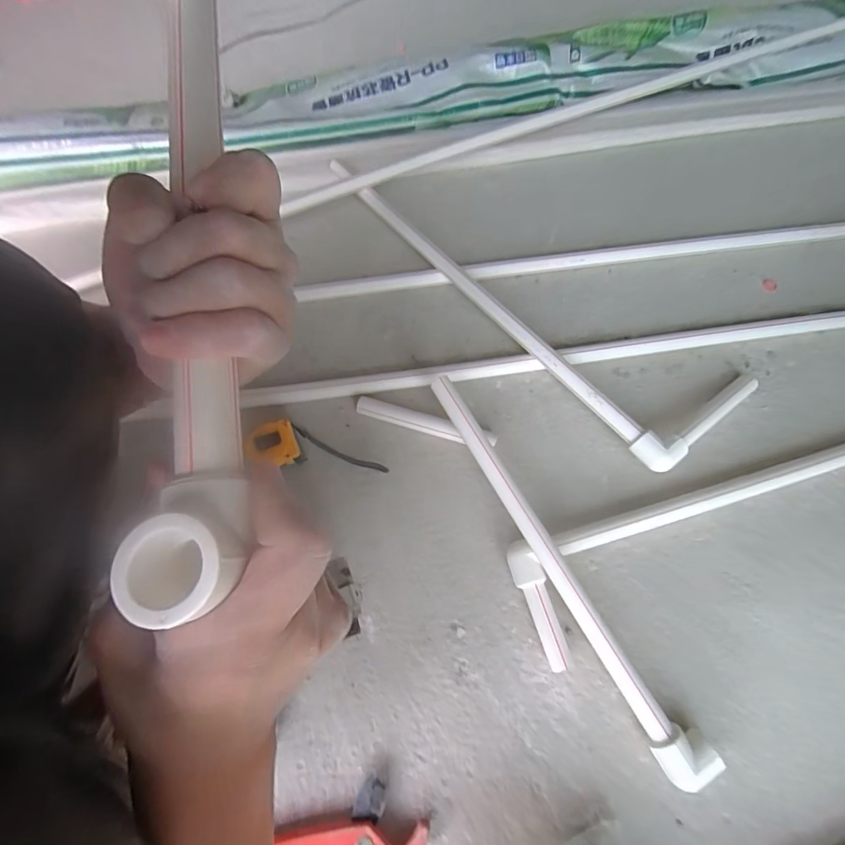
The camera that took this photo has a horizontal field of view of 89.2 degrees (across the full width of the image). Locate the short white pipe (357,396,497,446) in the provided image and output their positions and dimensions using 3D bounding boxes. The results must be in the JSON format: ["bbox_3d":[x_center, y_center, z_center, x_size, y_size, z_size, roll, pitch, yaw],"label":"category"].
[{"bbox_3d":[0.002,0.000,0.578,0.192,0.020,0.022,16,66,9],"label":"short white pipe"}]

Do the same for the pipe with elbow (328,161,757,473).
[{"bbox_3d":[0.127,-0.241,0.684,0.205,0.060,0.762,-39,70,-15],"label":"pipe with elbow"}]

